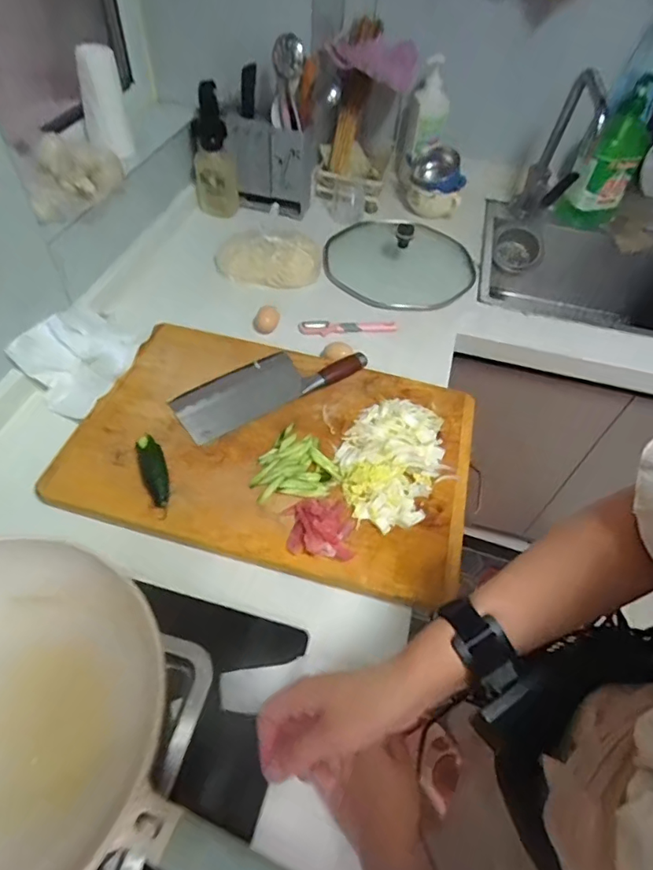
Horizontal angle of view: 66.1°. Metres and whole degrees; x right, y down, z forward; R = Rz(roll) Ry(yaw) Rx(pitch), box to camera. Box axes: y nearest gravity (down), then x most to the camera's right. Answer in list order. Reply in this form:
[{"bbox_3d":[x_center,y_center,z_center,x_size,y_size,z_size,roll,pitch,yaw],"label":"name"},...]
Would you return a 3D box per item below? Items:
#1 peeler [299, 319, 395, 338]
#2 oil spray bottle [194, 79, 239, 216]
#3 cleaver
[{"bbox_3d":[0.039,-0.200,0.927,0.178,0.019,0.028,-3,52,-7],"label":"peeler"},{"bbox_3d":[-0.228,-0.564,1.009,0.080,0.223,0.075,-8,53,-11],"label":"oil spray bottle"},{"bbox_3d":[-0.089,-0.088,0.793,0.301,0.036,0.107,-24,57,-22],"label":"cleaver"}]

